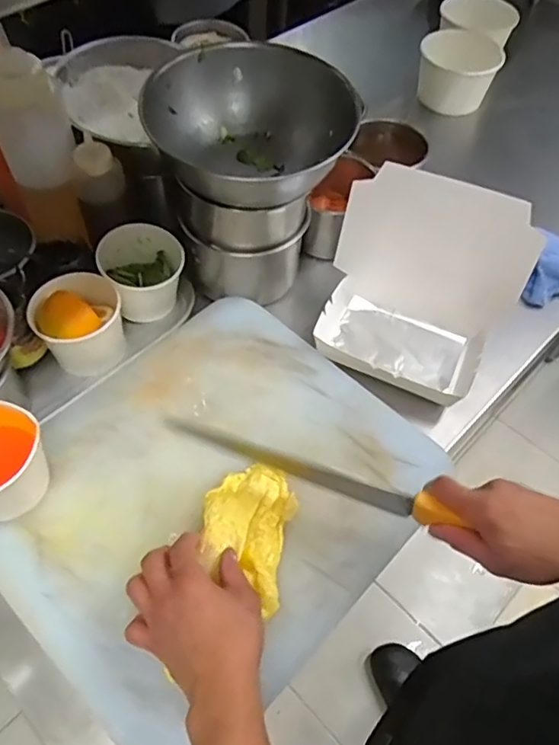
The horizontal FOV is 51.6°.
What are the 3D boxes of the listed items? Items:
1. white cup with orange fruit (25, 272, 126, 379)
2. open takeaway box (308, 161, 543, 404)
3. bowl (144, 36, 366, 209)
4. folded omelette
[{"bbox_3d":[-0.220,-0.052,0.641,0.092,0.078,0.082,-22,59,-17],"label":"white cup with orange fruit"},{"bbox_3d":[0.158,-0.087,0.636,0.212,0.172,0.165,17,56,9],"label":"open takeaway box"},{"bbox_3d":[-0.028,-0.260,0.630,0.204,0.097,0.204,6,55,2],"label":"bowl"},{"bbox_3d":[-0.029,0.140,0.530,0.081,0.019,0.125,12,56,5],"label":"folded omelette"}]

